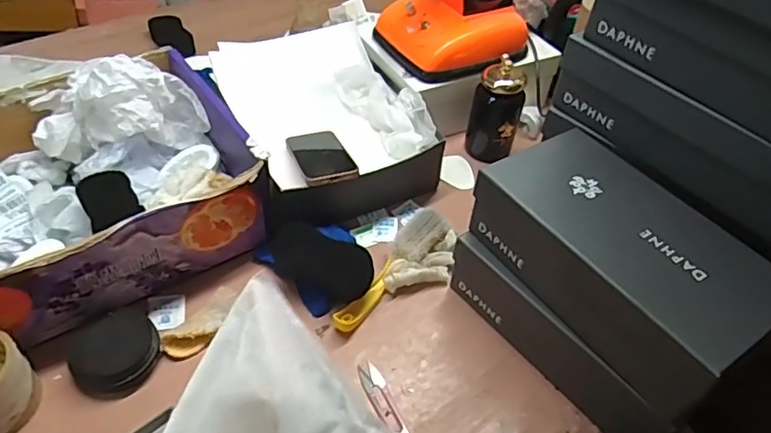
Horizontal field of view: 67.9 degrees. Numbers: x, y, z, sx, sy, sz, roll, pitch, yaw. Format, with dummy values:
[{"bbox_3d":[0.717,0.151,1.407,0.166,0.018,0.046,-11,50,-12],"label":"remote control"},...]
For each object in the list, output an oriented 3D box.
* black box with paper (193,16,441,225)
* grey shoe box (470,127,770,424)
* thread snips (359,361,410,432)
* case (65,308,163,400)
[{"bbox_3d":[-0.103,-0.156,0.888,0.259,0.106,0.344,-20,51,-23],"label":"black box with paper"},{"bbox_3d":[0.253,0.038,0.616,0.168,0.097,0.292,-25,53,-26],"label":"grey shoe box"},{"bbox_3d":[-0.001,0.205,0.638,0.025,0.016,0.100,-17,50,-20],"label":"thread snips"},{"bbox_3d":[-0.303,0.154,0.644,0.092,0.032,0.088,-18,50,-20],"label":"case"}]

